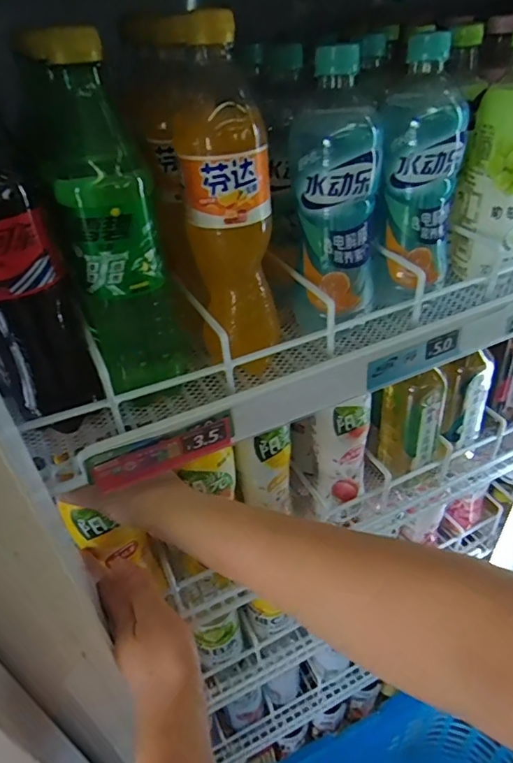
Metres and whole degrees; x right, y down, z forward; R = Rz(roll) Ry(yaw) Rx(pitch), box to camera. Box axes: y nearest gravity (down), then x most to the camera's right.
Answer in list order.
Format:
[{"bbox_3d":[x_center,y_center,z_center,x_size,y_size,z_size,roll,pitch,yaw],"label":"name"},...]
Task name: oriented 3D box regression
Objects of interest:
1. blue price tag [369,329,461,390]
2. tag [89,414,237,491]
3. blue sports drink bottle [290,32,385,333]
[{"bbox_3d":[0.137,-0.021,0.425,0.098,0.028,0.005,-20,40,-18],"label":"blue price tag"},{"bbox_3d":[-0.064,0.051,0.353,0.101,0.030,0.004,-20,40,-18],"label":"tag"},{"bbox_3d":[0.064,-0.149,0.396,0.069,0.193,0.078,5,39,14],"label":"blue sports drink bottle"}]

